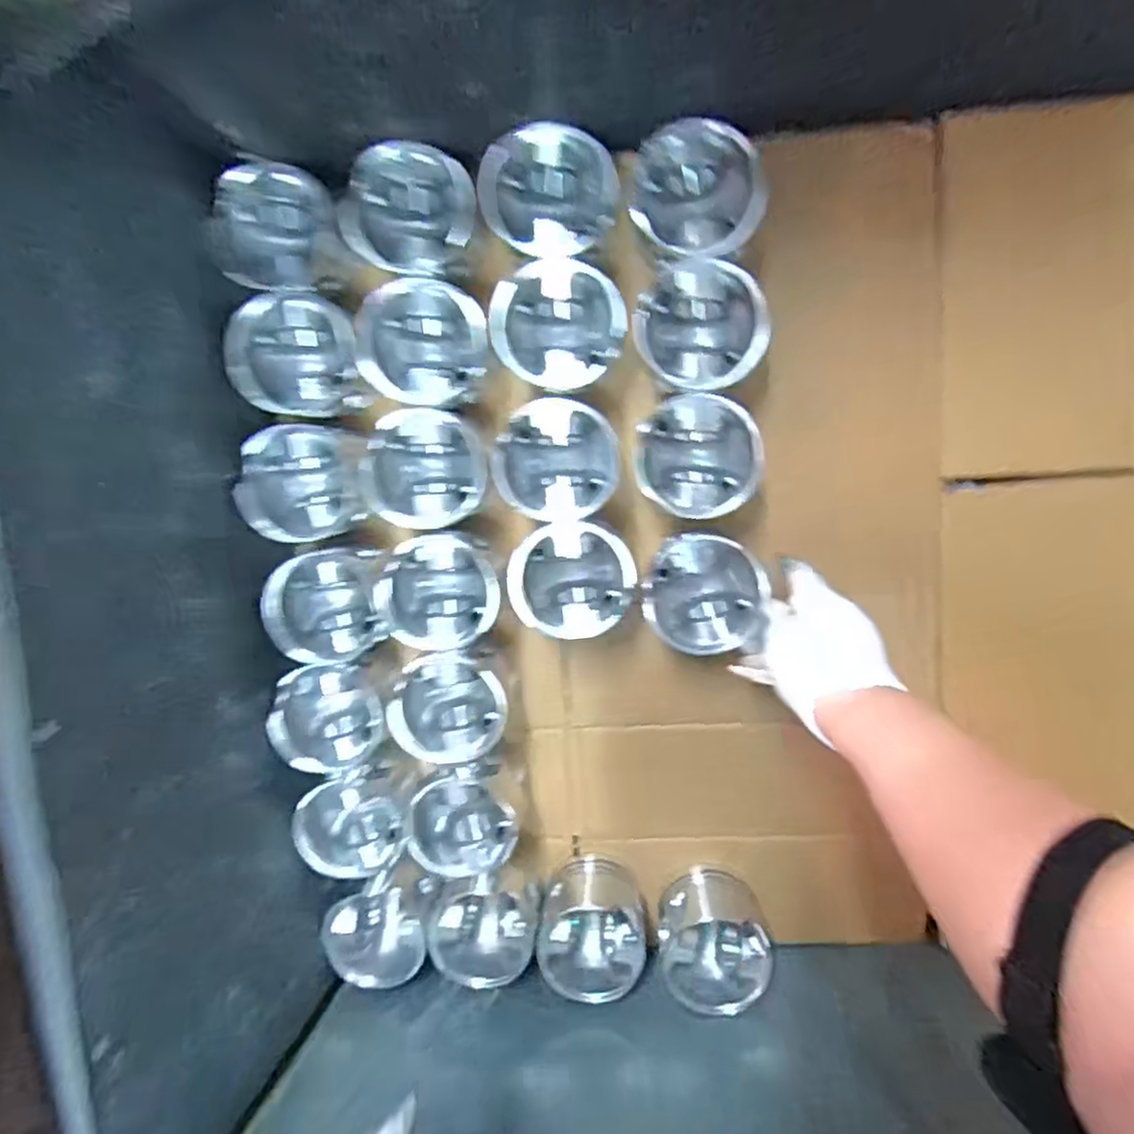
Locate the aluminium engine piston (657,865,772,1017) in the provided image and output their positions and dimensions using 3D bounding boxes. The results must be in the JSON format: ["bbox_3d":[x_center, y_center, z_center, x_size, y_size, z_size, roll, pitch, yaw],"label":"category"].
[{"bbox_3d":[0.126,0.319,0.632,0.092,0.090,0.071,2,98,5],"label":"aluminium engine piston"}]

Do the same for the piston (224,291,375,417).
[{"bbox_3d":[-0.201,-0.158,0.557,0.084,0.058,0.092,-29,94,9],"label":"piston"}]

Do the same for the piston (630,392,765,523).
[{"bbox_3d":[0.096,-0.084,0.551,0.087,0.081,0.084,1,98,5],"label":"piston"}]

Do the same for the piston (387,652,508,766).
[{"bbox_3d":[-0.093,0.110,0.598,0.078,0.076,0.087,-31,94,9],"label":"piston"}]

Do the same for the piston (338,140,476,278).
[{"bbox_3d":[-0.116,-0.260,0.542,0.087,0.048,0.087,2,98,5],"label":"piston"}]

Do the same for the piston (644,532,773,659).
[{"bbox_3d":[0.106,0.018,0.567,0.088,0.062,0.085,1,98,5],"label":"piston"}]

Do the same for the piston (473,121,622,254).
[{"bbox_3d":[-0.012,-0.265,0.527,0.091,0.051,0.081,-28,94,8],"label":"piston"}]

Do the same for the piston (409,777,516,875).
[{"bbox_3d":[-0.083,0.210,0.616,0.088,0.064,0.077,5,98,5],"label":"piston"}]

